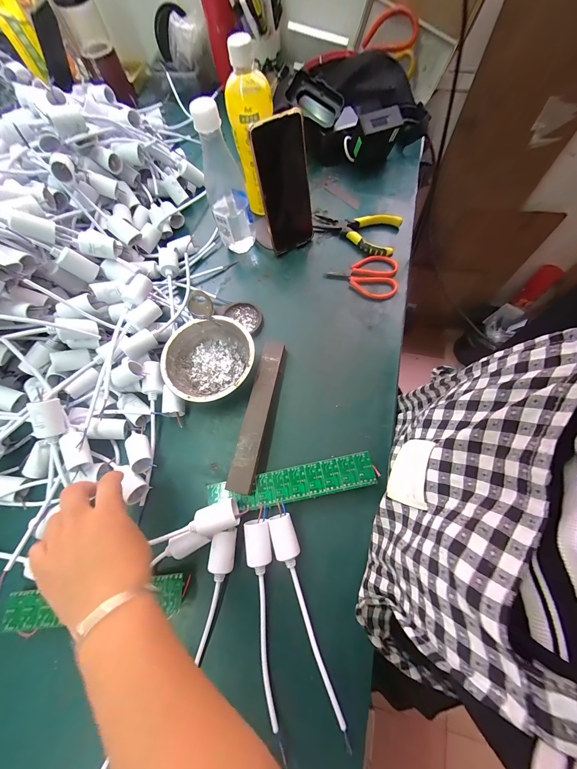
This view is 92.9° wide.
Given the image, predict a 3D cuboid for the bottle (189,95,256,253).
[{"bbox_3d":[-0.096,-0.300,0.413,0.063,0.195,0.067,-13,71,1],"label":"bottle"}]

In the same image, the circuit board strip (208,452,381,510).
[{"bbox_3d":[0.003,0.122,0.335,0.201,0.005,0.039,-12,64,1],"label":"circuit board strip"}]

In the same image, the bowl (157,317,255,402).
[{"bbox_3d":[-0.113,-0.035,0.393,0.126,0.040,0.125,-1,69,4],"label":"bowl"}]

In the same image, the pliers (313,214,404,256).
[{"bbox_3d":[0.112,-0.264,0.470,0.143,0.026,0.076,17,71,10],"label":"pliers"}]

